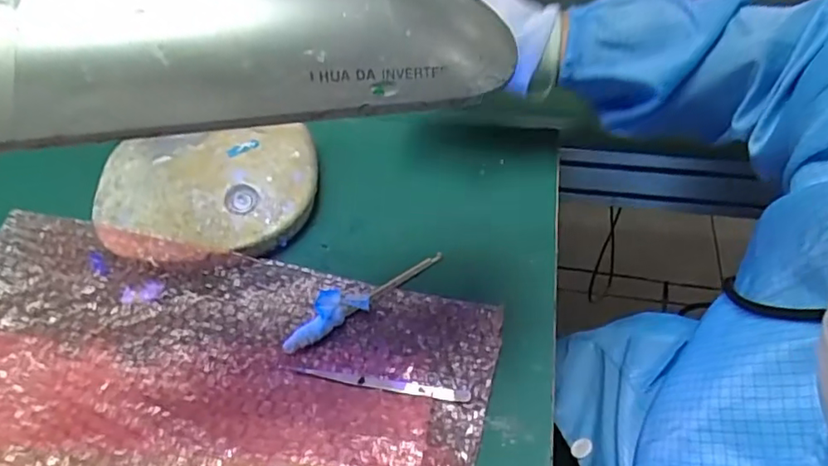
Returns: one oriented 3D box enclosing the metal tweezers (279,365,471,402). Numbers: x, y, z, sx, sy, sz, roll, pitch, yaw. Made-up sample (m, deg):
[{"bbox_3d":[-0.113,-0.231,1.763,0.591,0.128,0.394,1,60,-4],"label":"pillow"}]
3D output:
[{"bbox_3d":[-0.028,0.107,0.411,0.134,0.004,0.010,6,51,8],"label":"metal tweezers"}]

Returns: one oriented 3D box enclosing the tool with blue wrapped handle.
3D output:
[{"bbox_3d":[-0.042,0.045,0.454,0.140,0.020,0.034,-28,54,-16],"label":"tool with blue wrapped handle"}]

